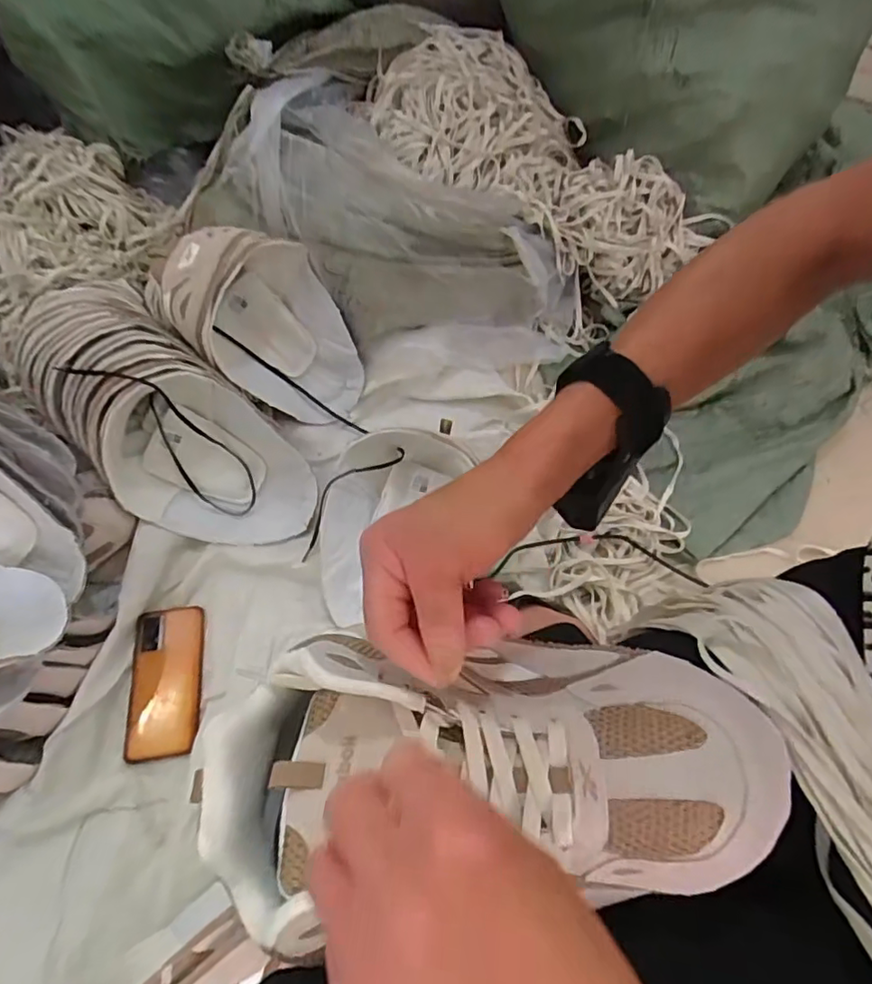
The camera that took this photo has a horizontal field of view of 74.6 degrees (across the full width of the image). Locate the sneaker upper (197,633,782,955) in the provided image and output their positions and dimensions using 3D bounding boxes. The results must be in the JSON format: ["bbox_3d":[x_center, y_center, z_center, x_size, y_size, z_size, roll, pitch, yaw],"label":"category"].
[{"bbox_3d":[0.024,0.129,0.269,0.266,0.065,0.122,-4,61,4],"label":"sneaker upper"}]

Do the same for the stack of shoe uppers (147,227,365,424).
[{"bbox_3d":[-0.227,-0.218,0.770,0.226,0.188,0.192,40,70,21],"label":"stack of shoe uppers"}]

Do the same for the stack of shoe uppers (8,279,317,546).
[{"bbox_3d":[-0.350,-0.100,0.713,0.453,0.154,0.202,44,68,-7],"label":"stack of shoe uppers"}]

